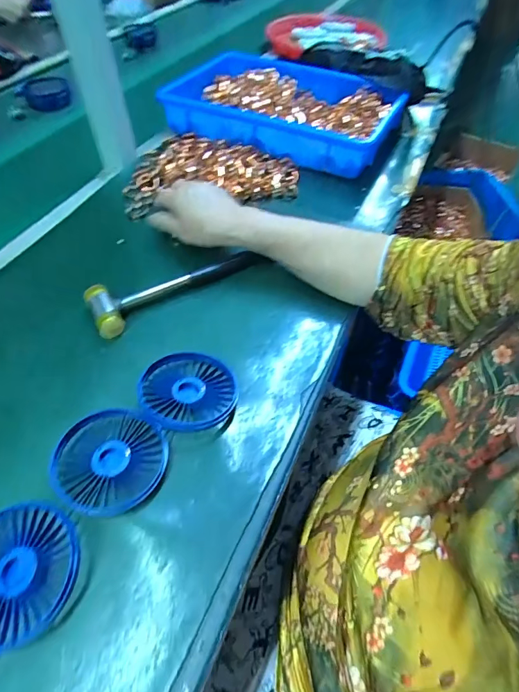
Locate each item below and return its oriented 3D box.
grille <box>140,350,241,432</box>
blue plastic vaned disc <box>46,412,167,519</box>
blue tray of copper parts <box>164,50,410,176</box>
[{"bbox_3d":[-0.066,0.040,0.360,0.083,0.022,0.084,0,52,0],"label":"grille"},{"bbox_3d":[-0.121,0.093,0.321,0.080,0.017,0.084,0,52,0],"label":"blue plastic vaned disc"},{"bbox_3d":[0.040,-0.427,0.705,0.386,0.077,0.293,17,54,13],"label":"blue tray of copper parts"}]

